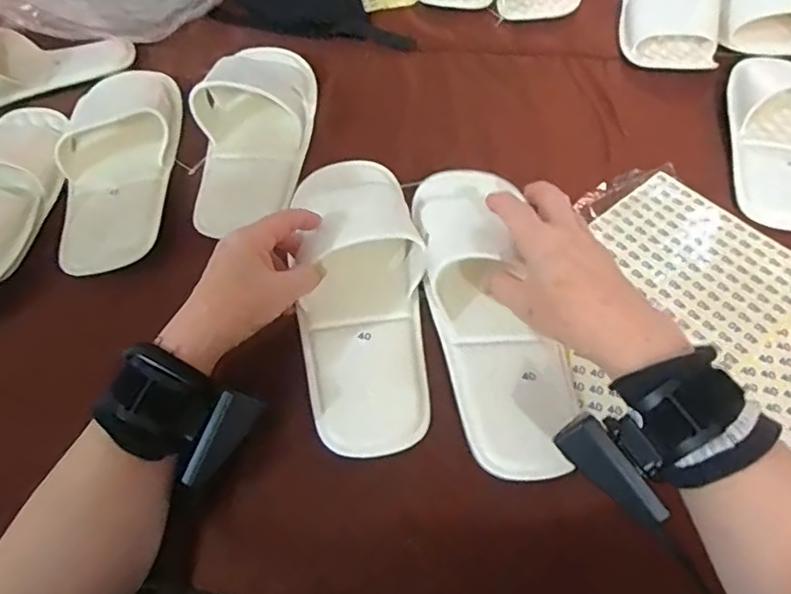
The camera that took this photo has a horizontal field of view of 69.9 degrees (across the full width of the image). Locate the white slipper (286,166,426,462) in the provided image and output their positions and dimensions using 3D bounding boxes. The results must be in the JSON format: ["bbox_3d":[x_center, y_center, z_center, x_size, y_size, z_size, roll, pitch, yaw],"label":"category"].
[{"bbox_3d":[-0.028,-0.011,0.461,0.098,0.060,0.270,-3,64,-2],"label":"white slipper"}]

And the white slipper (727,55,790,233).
[{"bbox_3d":[0.379,-0.162,0.552,0.104,0.053,0.221,19,58,13],"label":"white slipper"}]

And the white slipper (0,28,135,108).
[{"bbox_3d":[-0.413,-0.274,0.659,0.205,0.059,0.076,-22,58,-14],"label":"white slipper"}]

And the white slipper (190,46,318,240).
[{"bbox_3d":[-0.145,-0.185,0.579,0.119,0.053,0.256,-3,55,-2],"label":"white slipper"}]

